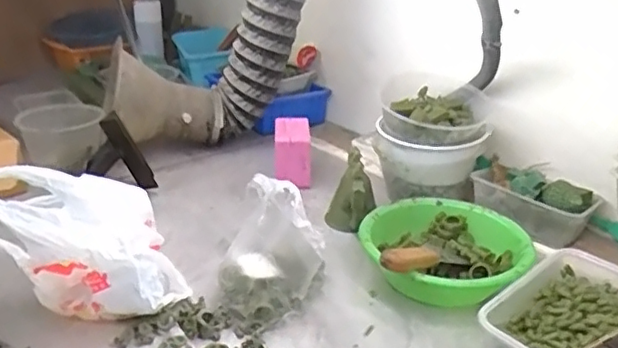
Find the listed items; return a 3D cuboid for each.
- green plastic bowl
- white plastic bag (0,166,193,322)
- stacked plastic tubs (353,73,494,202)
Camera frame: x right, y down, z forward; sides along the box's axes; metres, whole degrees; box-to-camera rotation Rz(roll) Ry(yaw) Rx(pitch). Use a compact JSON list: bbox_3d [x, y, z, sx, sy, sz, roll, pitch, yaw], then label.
[{"bbox_3d":[0.165,0.102,0.748,0.190,0.067,0.182,1,24,0],"label":"green plastic bowl"},{"bbox_3d":[-0.246,0.077,0.665,0.202,0.166,0.167,-8,25,-19],"label":"white plastic bag"},{"bbox_3d":[0.186,-0.055,0.929,0.163,0.132,0.158,11,26,22],"label":"stacked plastic tubs"}]

